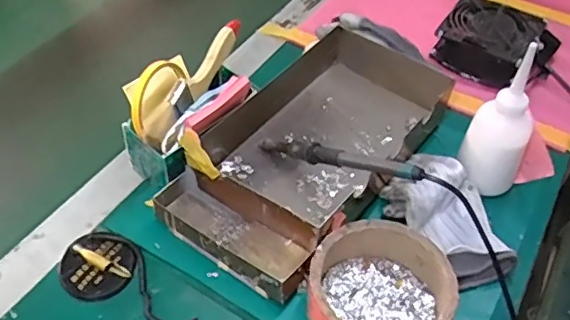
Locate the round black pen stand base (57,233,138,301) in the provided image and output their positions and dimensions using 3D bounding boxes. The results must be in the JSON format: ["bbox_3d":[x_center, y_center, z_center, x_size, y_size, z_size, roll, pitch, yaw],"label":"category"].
[{"bbox_3d":[-0.177,0.099,0.526,0.066,0.016,0.063,0,48,-1],"label":"round black pen stand base"}]

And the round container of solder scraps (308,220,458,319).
[{"bbox_3d":[0.083,0.117,0.491,0.120,0.050,0.118,0,48,-1],"label":"round container of solder scraps"}]

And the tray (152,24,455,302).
[{"bbox_3d":[0.020,-0.021,0.609,0.189,0.060,0.327,29,53,23],"label":"tray"}]

